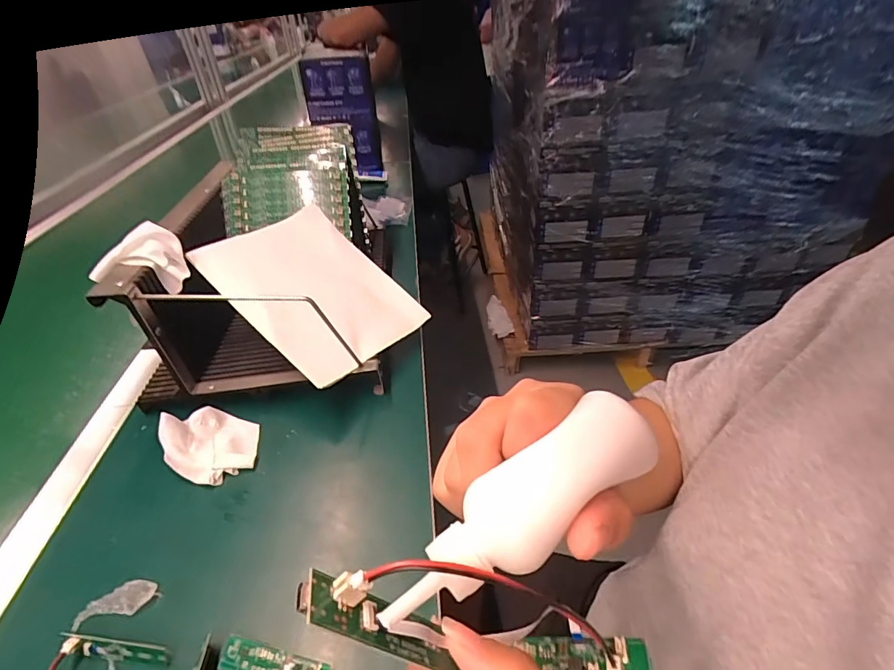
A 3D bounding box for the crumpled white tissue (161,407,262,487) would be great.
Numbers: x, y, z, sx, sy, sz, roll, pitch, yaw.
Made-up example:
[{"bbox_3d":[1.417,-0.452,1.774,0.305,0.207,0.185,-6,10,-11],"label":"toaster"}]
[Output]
[{"bbox_3d":[-0.245,0.108,0.464,0.086,0.041,0.091,-29,46,-31],"label":"crumpled white tissue"}]

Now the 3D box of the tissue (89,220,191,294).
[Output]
[{"bbox_3d":[-0.326,-0.076,0.474,0.087,0.042,0.078,-26,43,-26],"label":"tissue"}]

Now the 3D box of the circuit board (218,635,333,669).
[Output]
[{"bbox_3d":[-0.123,0.236,0.317,0.082,0.006,0.021,8,39,11],"label":"circuit board"}]

